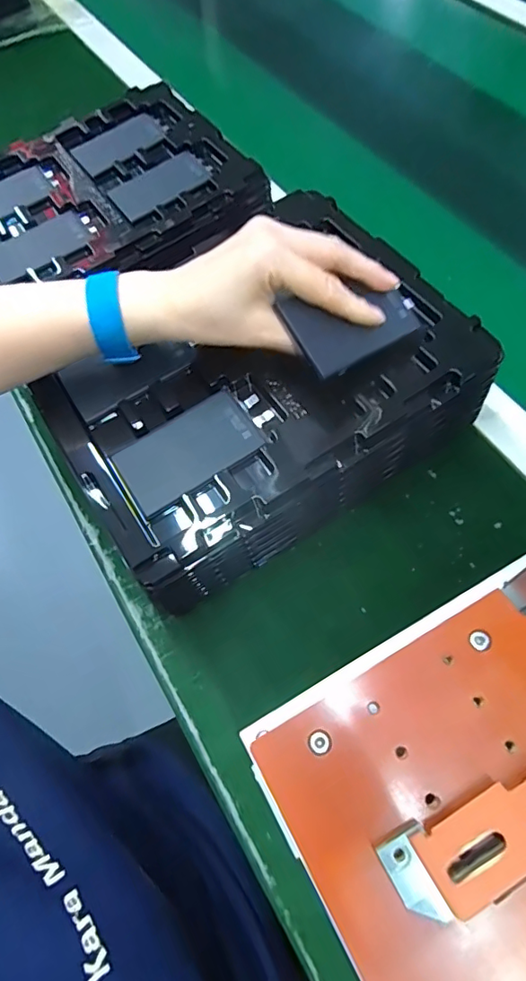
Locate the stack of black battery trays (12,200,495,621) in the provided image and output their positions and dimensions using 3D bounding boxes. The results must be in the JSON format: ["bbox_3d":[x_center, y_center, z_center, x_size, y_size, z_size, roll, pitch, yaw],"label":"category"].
[{"bbox_3d":[0.006,-0.057,0.387,0.279,0.109,0.186,-31,65,-10],"label":"stack of black battery trays"}]

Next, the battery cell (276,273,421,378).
[{"bbox_3d":[0.059,-0.109,0.334,0.094,0.005,0.051,-29,85,-24],"label":"battery cell"}]

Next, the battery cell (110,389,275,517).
[{"bbox_3d":[-0.042,-0.029,0.337,0.100,0.012,0.051,-32,65,-10],"label":"battery cell"}]

